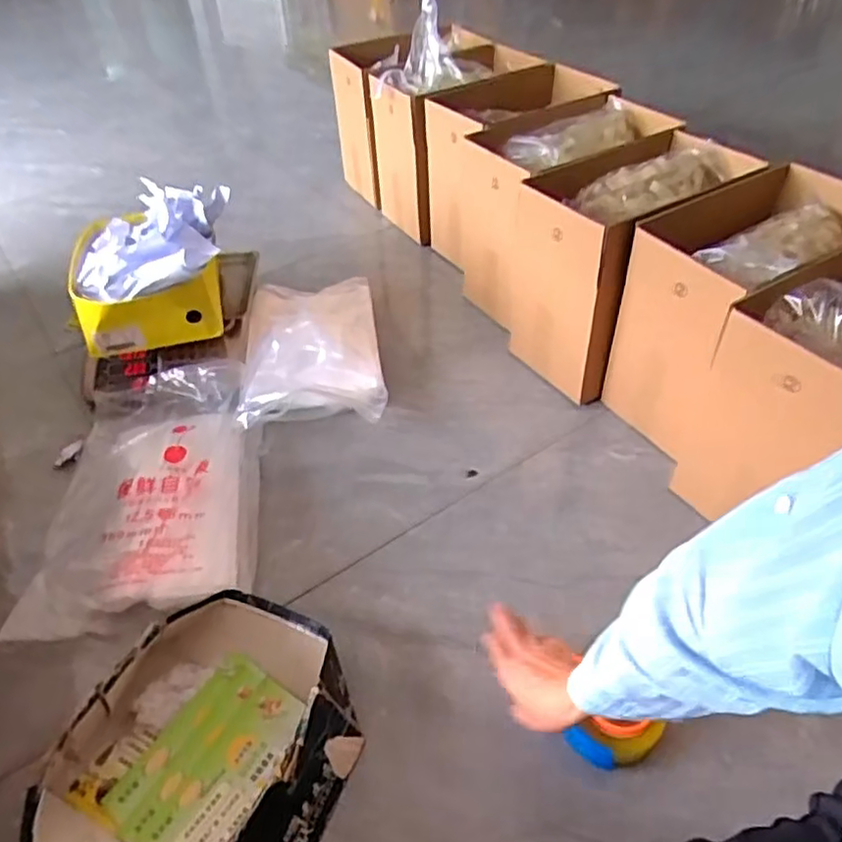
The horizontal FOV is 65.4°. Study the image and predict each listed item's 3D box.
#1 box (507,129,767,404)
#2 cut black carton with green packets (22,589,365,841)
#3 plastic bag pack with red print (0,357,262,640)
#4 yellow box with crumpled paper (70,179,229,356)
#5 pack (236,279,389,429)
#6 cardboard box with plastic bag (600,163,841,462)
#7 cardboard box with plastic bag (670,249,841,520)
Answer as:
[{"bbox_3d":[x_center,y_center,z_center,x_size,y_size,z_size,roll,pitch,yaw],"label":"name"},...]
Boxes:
[{"bbox_3d":[0.346,-0.275,1.182,0.340,0.353,0.236,-31,51,-26],"label":"box"},{"bbox_3d":[-0.235,0.361,0.712,0.293,0.093,0.345,22,49,20],"label":"cut black carton with green packets"},{"bbox_3d":[-0.403,0.094,1.005,0.308,0.060,0.459,-4,45,-4],"label":"plastic bag pack with red print"},{"bbox_3d":[-0.479,-0.270,1.146,0.255,0.165,0.280,-6,44,-2],"label":"yellow box with crumpled paper"},{"bbox_3d":[-0.204,-0.151,1.235,0.241,0.088,0.423,-6,45,-6],"label":"pack"},{"bbox_3d":[0.508,-0.177,1.045,0.393,0.318,0.218,-26,49,-22],"label":"cardboard box with plastic bag"},{"bbox_3d":[0.565,-0.045,0.898,0.361,0.324,0.195,-25,48,-21],"label":"cardboard box with plastic bag"}]

